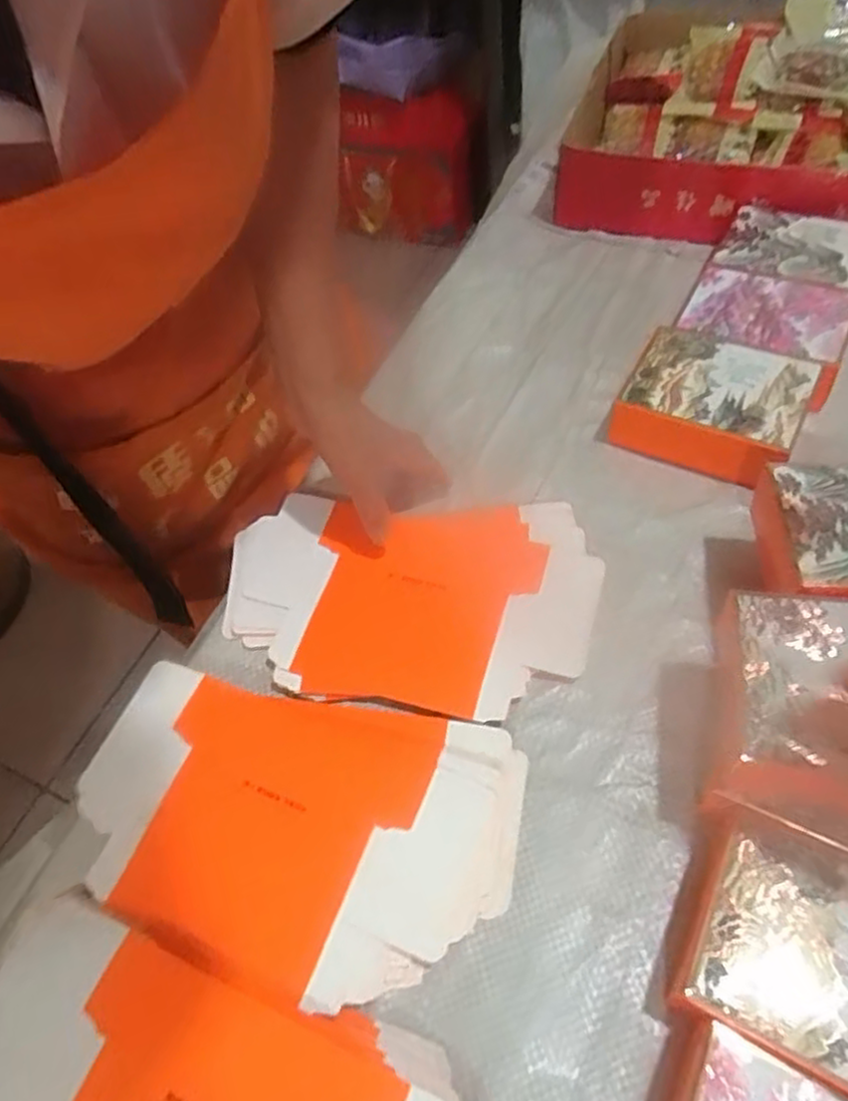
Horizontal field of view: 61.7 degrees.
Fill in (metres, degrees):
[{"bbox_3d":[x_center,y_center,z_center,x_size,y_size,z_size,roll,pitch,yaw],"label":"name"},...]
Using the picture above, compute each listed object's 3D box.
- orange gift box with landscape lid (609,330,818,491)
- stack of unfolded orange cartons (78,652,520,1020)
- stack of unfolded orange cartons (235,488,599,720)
[{"bbox_3d":[0.224,-0.114,0.561,0.129,0.060,0.103,24,58,20],"label":"orange gift box with landscape lid"},{"bbox_3d":[-0.080,0.161,0.418,0.259,0.017,0.158,9,54,10],"label":"stack of unfolded orange cartons"},{"bbox_3d":[-0.014,0.033,0.508,0.261,0.020,0.166,5,53,7],"label":"stack of unfolded orange cartons"}]

